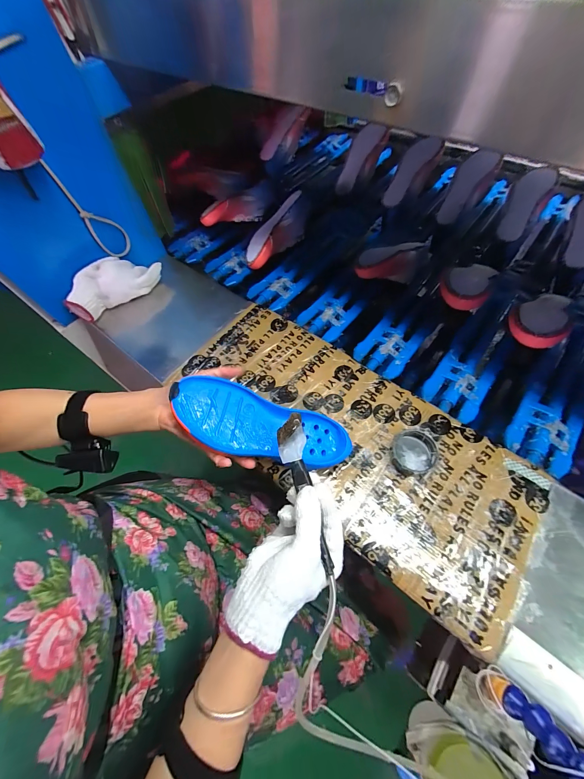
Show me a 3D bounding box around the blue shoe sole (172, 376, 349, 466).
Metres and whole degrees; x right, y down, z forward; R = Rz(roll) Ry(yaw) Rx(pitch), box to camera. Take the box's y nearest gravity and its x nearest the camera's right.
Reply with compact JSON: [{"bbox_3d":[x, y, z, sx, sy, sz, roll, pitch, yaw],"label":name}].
[{"bbox_3d":[-0.039,0.050,0.400,0.232,0.037,0.081,17,74,-9],"label":"blue shoe sole"}]

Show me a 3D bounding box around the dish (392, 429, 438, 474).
[{"bbox_3d":[0.174,0.088,0.415,0.061,0.020,0.059,0,57,0],"label":"dish"}]

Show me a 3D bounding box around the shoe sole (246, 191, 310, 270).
[{"bbox_3d":[-0.031,-0.376,0.692,0.079,0.055,0.221,37,81,19],"label":"shoe sole"}]

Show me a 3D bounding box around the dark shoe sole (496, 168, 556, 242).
[{"bbox_3d":[0.490,-0.391,0.616,0.060,0.030,0.157,29,91,16],"label":"dark shoe sole"}]

